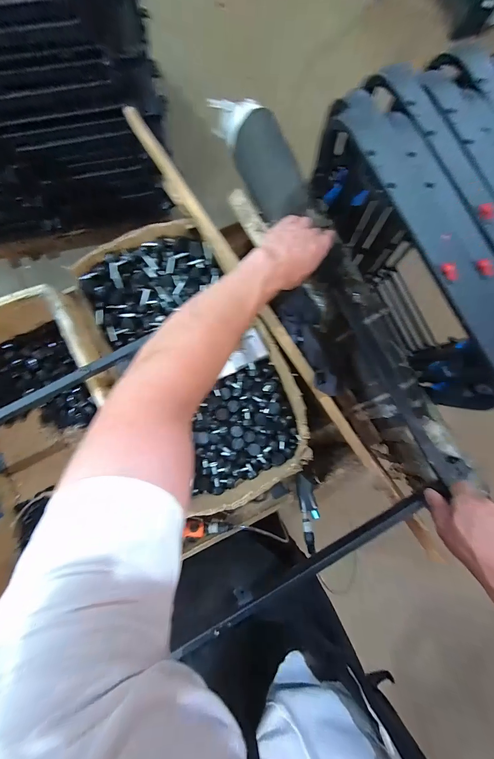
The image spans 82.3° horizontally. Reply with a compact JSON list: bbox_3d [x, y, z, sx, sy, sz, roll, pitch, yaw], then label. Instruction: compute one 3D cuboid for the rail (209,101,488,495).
[{"bbox_3d":[0.165,-0.201,0.572,0.121,0.092,0.876,-26,85,-4],"label":"rail"}]

